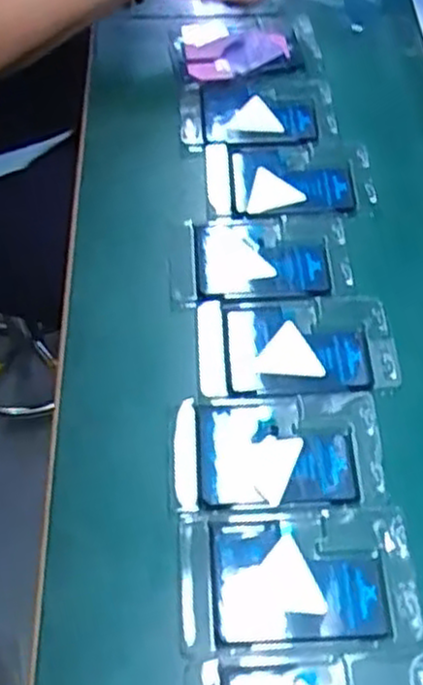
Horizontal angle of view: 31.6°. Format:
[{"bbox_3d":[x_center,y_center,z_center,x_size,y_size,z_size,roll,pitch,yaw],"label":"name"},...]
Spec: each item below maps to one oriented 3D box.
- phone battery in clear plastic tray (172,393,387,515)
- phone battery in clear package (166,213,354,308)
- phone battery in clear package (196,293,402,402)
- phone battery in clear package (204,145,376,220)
[{"bbox_3d":[0.039,0.064,0.445,0.122,0.006,0.072,-1,57,-1],"label":"phone battery in clear plastic tray"},{"bbox_3d":[0.034,-0.061,0.529,0.123,0.011,0.073,-3,57,-2],"label":"phone battery in clear package"},{"bbox_3d":[0.055,0.004,0.493,0.126,0.009,0.076,-2,57,-2],"label":"phone battery in clear package"},{"bbox_3d":[0.058,-0.125,0.568,0.122,0.015,0.070,-2,57,-2],"label":"phone battery in clear package"}]

